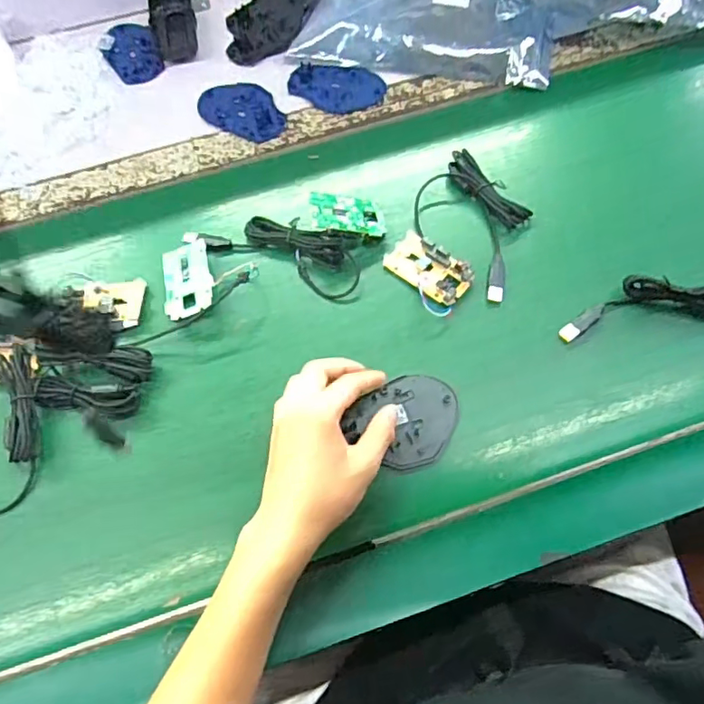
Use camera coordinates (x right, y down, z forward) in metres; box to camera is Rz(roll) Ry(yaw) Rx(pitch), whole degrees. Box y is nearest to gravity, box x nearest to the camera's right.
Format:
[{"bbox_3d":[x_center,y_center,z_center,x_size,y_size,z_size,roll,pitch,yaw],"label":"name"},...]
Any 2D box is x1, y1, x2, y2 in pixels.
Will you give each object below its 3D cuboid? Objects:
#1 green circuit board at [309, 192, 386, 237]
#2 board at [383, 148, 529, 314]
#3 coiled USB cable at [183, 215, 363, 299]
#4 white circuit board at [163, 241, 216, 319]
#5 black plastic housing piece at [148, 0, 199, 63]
[{"bbox_3d":[-0.002,-0.129,0.519,0.073,0.007,0.042,4,59,-27],"label":"green circuit board"},{"bbox_3d":[0.102,-0.112,0.522,0.108,0.017,0.165,22,69,12],"label":"board"},{"bbox_3d":[-0.072,-0.107,0.525,0.171,0.026,0.064,21,69,12],"label":"coiled USB cable"},{"bbox_3d":[-0.153,-0.068,0.509,0.045,0.010,0.082,-19,61,-1],"label":"white circuit board"},{"bbox_3d":[-0.217,-0.401,0.673,0.051,0.018,0.108,-13,66,-3],"label":"black plastic housing piece"}]

